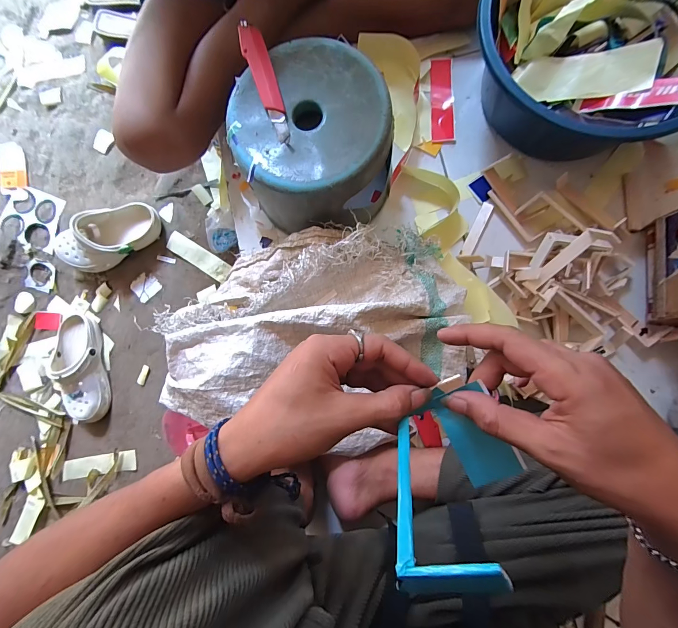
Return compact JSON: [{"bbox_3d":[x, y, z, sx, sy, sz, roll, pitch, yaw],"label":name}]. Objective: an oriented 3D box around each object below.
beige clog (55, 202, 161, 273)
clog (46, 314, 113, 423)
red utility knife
[{"bbox_3d":[-0.512,-0.172,0.713,0.246,0.083,0.109,-22,83,1],"label":"beige clog"},{"bbox_3d":[-0.606,0.125,0.730,0.107,0.071,0.247,-13,83,2],"label":"clog"},{"bbox_3d":[-0.098,-0.315,0.445,0.032,0.010,0.184,-20,87,1],"label":"red utility knife"}]

